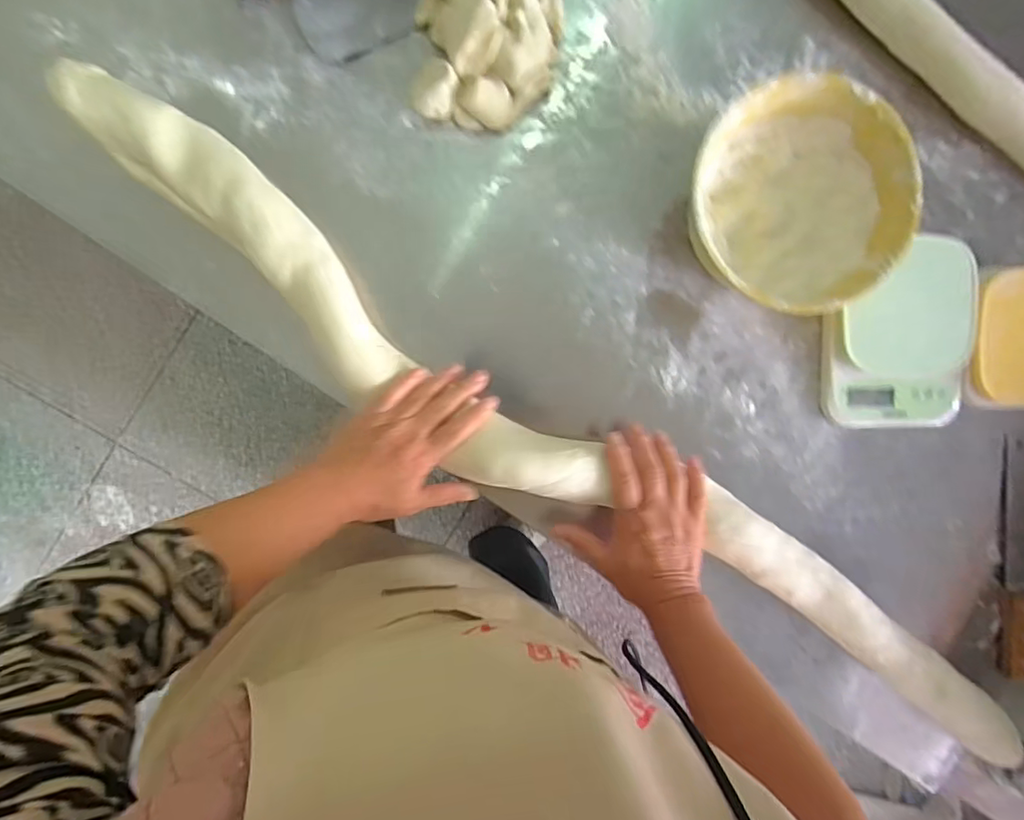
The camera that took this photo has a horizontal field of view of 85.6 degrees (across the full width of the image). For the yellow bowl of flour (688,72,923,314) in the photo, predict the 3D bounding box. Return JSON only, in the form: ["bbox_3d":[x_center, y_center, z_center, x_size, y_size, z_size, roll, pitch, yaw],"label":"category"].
[{"bbox_3d":[0.265,-0.197,0.542,0.198,0.093,0.200,0,94,-3],"label":"yellow bowl of flour"}]

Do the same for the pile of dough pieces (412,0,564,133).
[{"bbox_3d":[-0.025,-0.359,0.536,0.142,0.051,0.155,0,94,-3],"label":"pile of dough pieces"}]

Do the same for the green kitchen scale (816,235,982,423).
[{"bbox_3d":[0.411,-0.079,0.589,0.152,0.032,0.196,-2,94,-3],"label":"green kitchen scale"}]

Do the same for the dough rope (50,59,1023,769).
[{"bbox_3d":[0.058,0.049,0.544,1.097,0.059,0.128,33,91,-6],"label":"dough rope"}]

